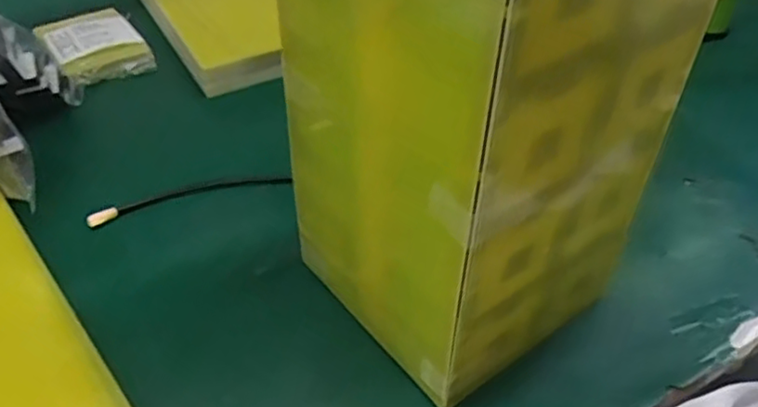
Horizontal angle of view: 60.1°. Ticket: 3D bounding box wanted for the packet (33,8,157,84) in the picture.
[{"bbox_3d":[-0.272,-0.151,0.630,0.080,0.020,0.099,-25,51,-24],"label":"packet"}]

